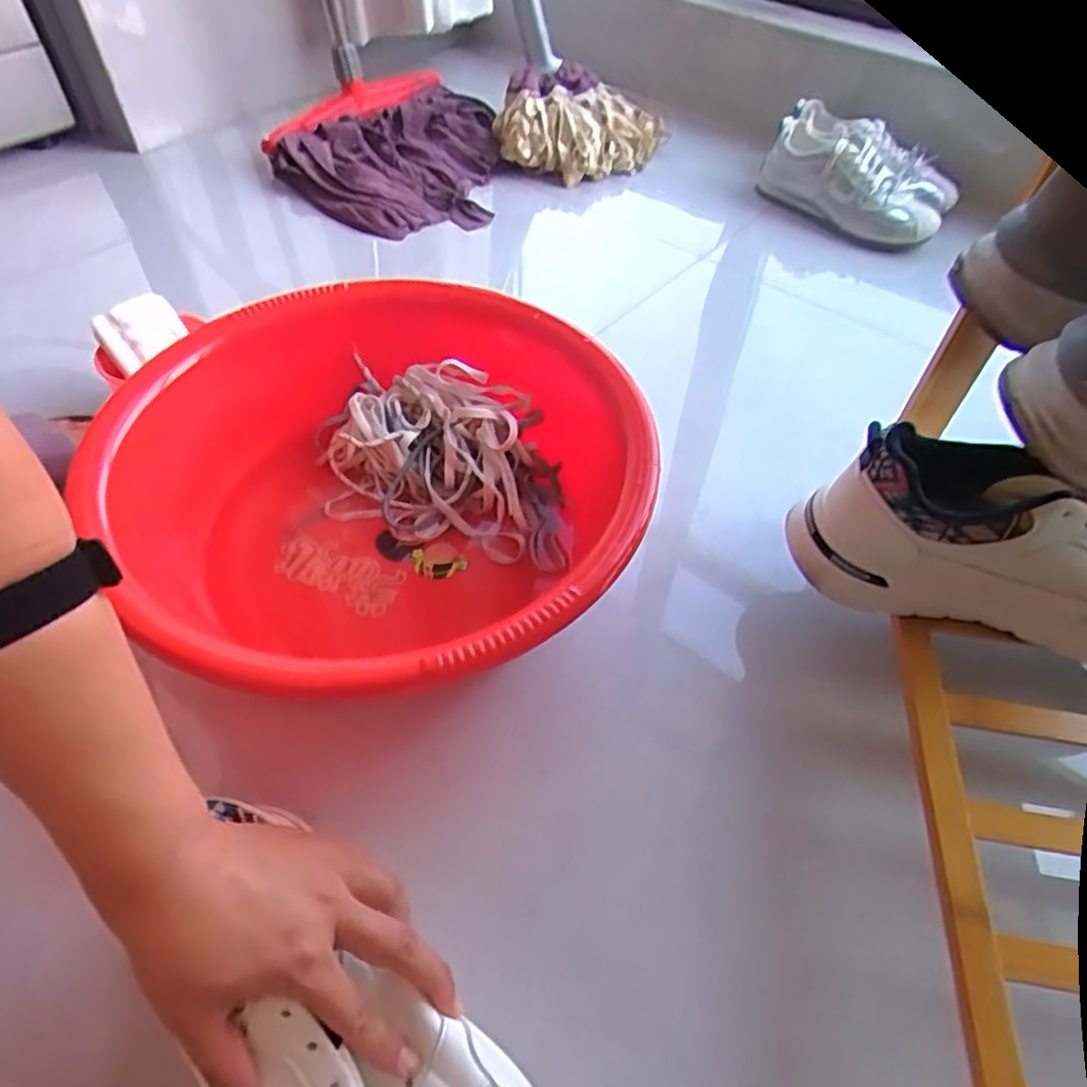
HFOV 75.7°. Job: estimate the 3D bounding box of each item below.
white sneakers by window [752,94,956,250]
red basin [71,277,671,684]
[{"bbox_3d":[0.434,-0.513,0.972,0.268,0.096,0.159,31,57,20],"label":"white sneakers by window"},{"bbox_3d":[-0.114,-0.037,0.520,0.370,0.126,0.354,1,52,-2],"label":"red basin"}]

